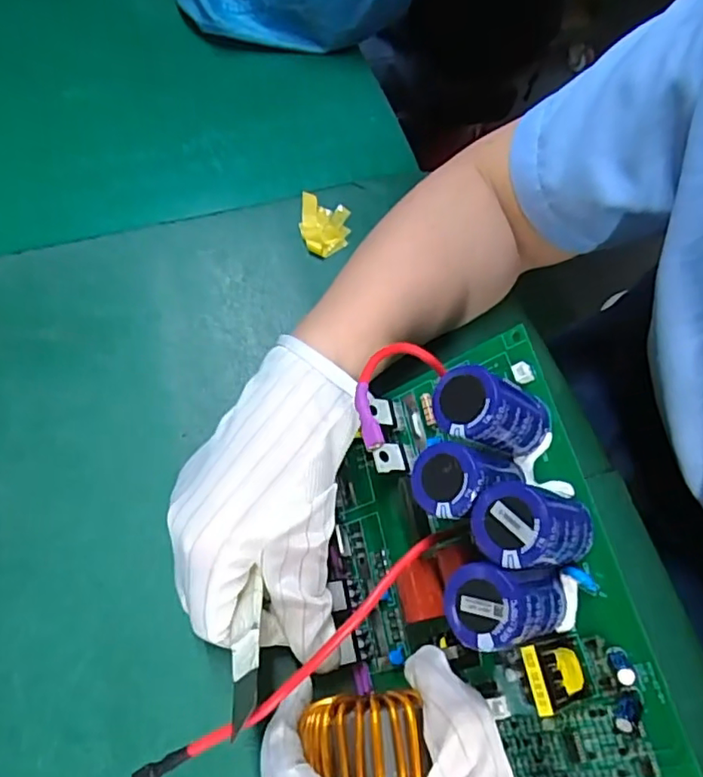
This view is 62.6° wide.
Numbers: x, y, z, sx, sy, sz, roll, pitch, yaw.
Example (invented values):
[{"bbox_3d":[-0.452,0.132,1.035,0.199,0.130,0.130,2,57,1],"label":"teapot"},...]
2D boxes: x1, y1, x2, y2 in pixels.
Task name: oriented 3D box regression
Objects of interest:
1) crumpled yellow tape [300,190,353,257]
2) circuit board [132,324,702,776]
[{"bbox_3d":[-0.019,-0.118,0.416,0.035,0.009,0.048,5,64,0],"label":"crumpled yellow tape"},{"bbox_3d":[0.029,0.080,0.239,0.138,0.084,0.204,-26,62,31],"label":"circuit board"}]

